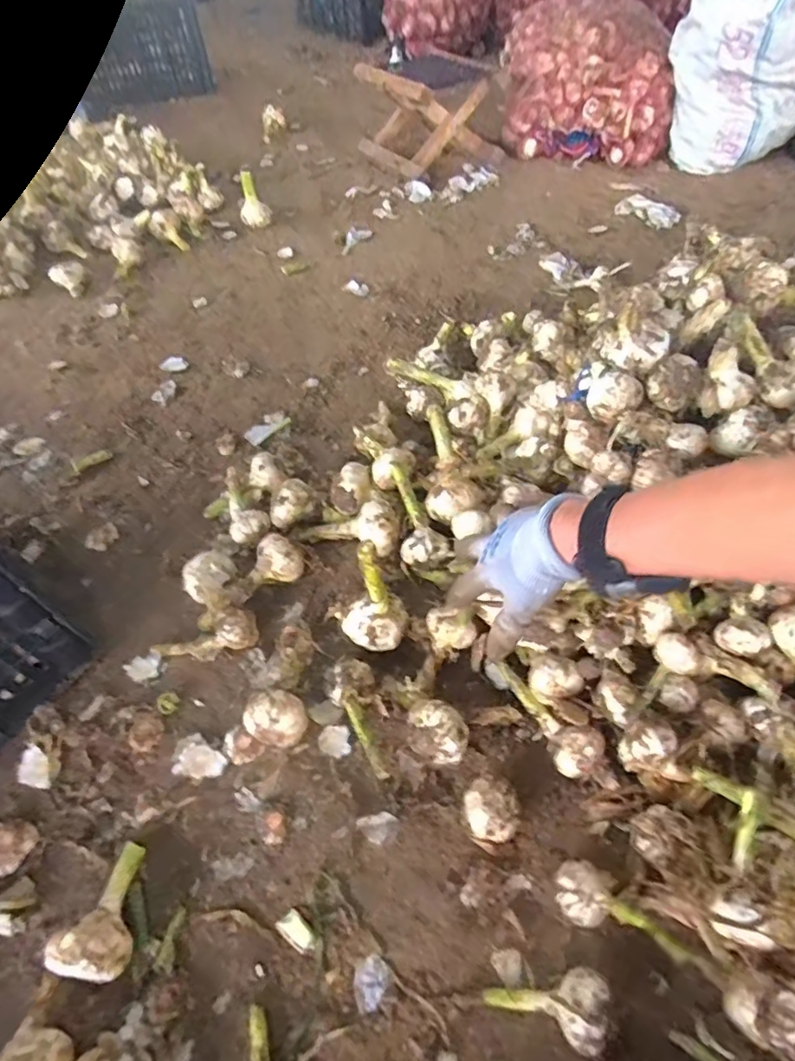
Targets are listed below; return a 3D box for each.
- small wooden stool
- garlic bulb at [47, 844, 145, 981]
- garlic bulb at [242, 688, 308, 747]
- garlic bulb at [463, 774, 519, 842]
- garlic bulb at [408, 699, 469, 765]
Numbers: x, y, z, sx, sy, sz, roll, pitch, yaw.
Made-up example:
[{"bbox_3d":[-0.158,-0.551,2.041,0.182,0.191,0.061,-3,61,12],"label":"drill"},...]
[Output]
[{"bbox_3d":[0.059,-0.968,1.267,0.260,0.192,0.294,-29,59,-18],"label":"small wooden stool"},{"bbox_3d":[-0.238,0.302,0.436,0.052,0.056,0.088,-11,55,-7],"label":"garlic bulb"},{"bbox_3d":[-0.115,0.176,0.518,0.056,0.060,0.052,-11,55,-7],"label":"garlic bulb"},{"bbox_3d":[0.080,0.240,0.471,0.045,0.042,0.048,-2,54,2],"label":"garlic bulb"},{"bbox_3d":[0.036,0.183,0.497,0.056,0.051,0.051,12,55,10],"label":"garlic bulb"}]

